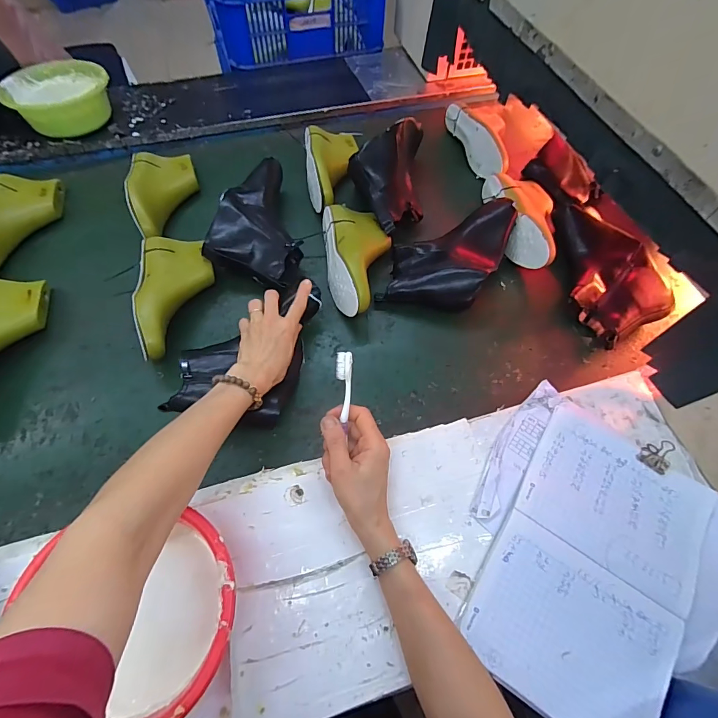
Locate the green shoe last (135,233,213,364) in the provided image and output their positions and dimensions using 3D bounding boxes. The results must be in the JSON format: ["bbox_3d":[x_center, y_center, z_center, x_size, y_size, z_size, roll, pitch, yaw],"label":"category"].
[{"bbox_3d":[-0.275,-0.105,0.590,0.103,0.076,0.230,-16,64,-9],"label":"green shoe last"}]

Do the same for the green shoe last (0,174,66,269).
[{"bbox_3d":[-0.603,-0.240,0.659,0.101,0.075,0.227,-5,63,-3],"label":"green shoe last"}]

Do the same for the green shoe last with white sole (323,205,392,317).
[{"bbox_3d":[0.000,-0.168,0.634,0.112,0.072,0.228,-5,63,-4],"label":"green shoe last with white sole"}]

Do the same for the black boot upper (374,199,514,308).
[{"bbox_3d":[0.155,-0.180,0.647,0.152,0.064,0.248,27,65,13],"label":"black boot upper"}]

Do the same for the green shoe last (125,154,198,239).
[{"bbox_3d":[-0.348,-0.299,0.693,0.106,0.072,0.215,-15,64,-9],"label":"green shoe last"}]

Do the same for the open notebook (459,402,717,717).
[{"bbox_3d":[0.283,0.234,0.427,0.234,0.023,0.312,31,66,14],"label":"open notebook"}]

